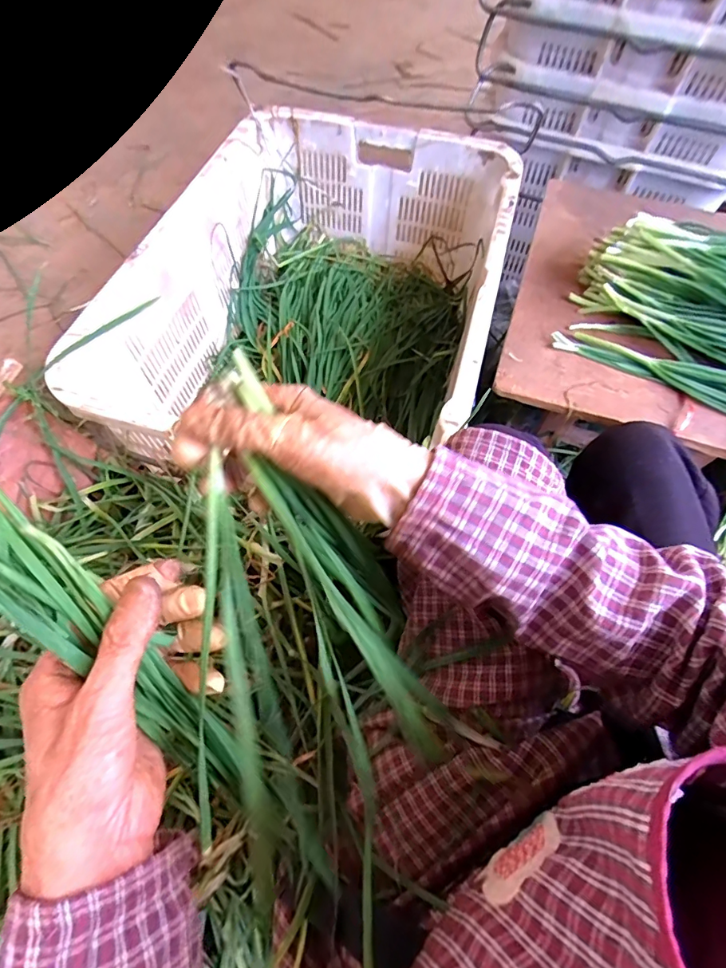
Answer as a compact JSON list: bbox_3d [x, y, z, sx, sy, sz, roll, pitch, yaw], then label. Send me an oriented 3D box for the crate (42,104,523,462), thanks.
[{"bbox_3d":[-0.057,-0.260,0.753,0.469,0.272,0.665,14,63,5],"label":"crate"}]

